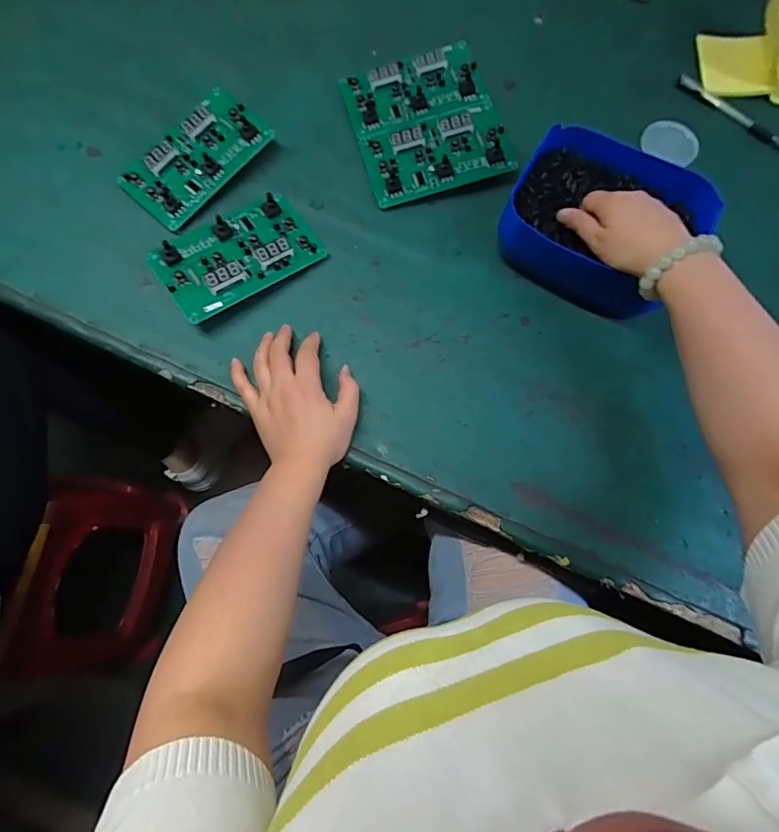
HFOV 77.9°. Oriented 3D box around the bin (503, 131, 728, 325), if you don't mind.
[{"bbox_3d":[0.226,-0.207,0.512,0.185,0.077,0.172,32,75,7],"label":"bin"}]

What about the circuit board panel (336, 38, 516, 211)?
[{"bbox_3d":[0.042,-0.357,0.581,0.166,0.016,0.192,-17,76,-1],"label":"circuit board panel"}]

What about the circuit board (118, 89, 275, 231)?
[{"bbox_3d":[-0.222,-0.298,0.558,0.092,0.035,0.164,41,76,10],"label":"circuit board"}]

